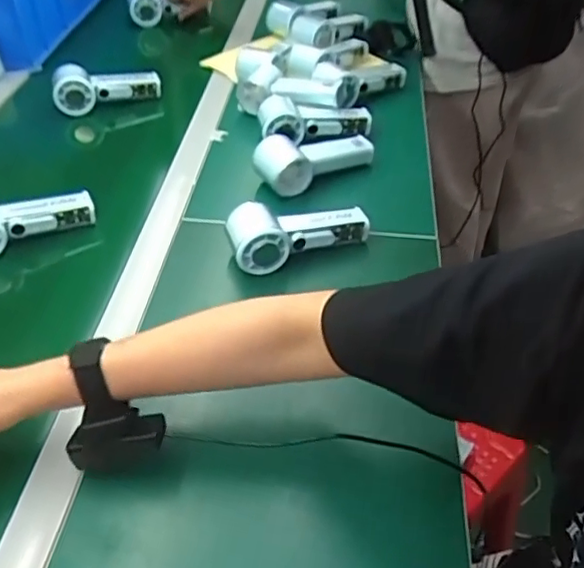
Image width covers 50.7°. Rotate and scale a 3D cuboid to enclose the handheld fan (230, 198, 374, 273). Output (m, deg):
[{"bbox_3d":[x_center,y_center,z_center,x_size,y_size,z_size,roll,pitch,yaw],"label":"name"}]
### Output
[{"bbox_3d":[0.011,-0.059,0.655,0.153,0.052,0.053,-13,45,-13],"label":"handheld fan"}]

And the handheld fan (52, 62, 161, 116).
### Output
[{"bbox_3d":[-0.276,-0.297,0.919,0.154,0.065,0.036,-12,45,-12],"label":"handheld fan"}]

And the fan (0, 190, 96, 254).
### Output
[{"bbox_3d":[-0.298,-0.075,0.683,0.157,0.057,0.051,-15,46,-15],"label":"fan"}]

